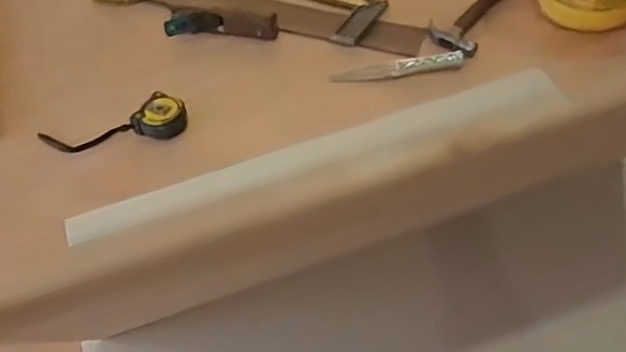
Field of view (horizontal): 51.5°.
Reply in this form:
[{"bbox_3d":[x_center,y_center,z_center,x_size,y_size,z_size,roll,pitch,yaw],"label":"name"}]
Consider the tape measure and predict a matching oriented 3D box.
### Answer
[{"bbox_3d":[-0.291,-0.076,0.935,0.217,0.045,0.068,-10,49,-3],"label":"tape measure"}]

